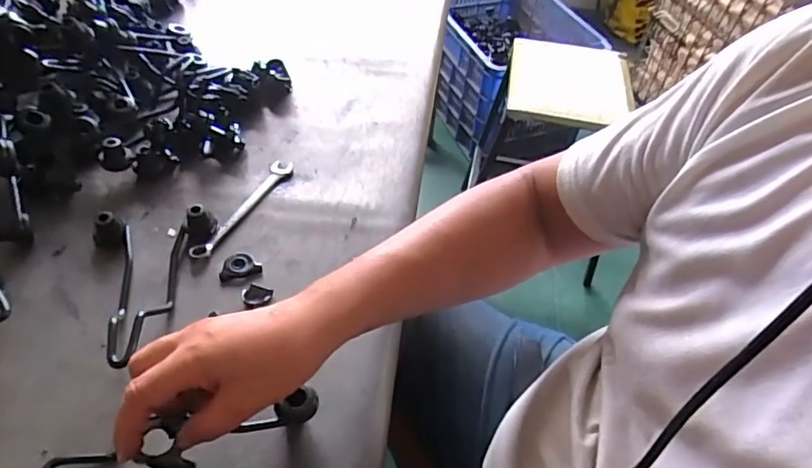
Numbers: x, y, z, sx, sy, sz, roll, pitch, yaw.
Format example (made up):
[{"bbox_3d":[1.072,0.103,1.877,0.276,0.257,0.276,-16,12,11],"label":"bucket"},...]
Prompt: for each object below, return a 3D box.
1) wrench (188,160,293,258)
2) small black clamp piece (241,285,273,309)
[{"bbox_3d":[-0.182,-0.032,0.600,0.024,0.010,0.173,21,51,15],"label":"wrench"},{"bbox_3d":[-0.146,0.059,0.518,0.031,0.005,0.026,15,49,9],"label":"small black clamp piece"}]

